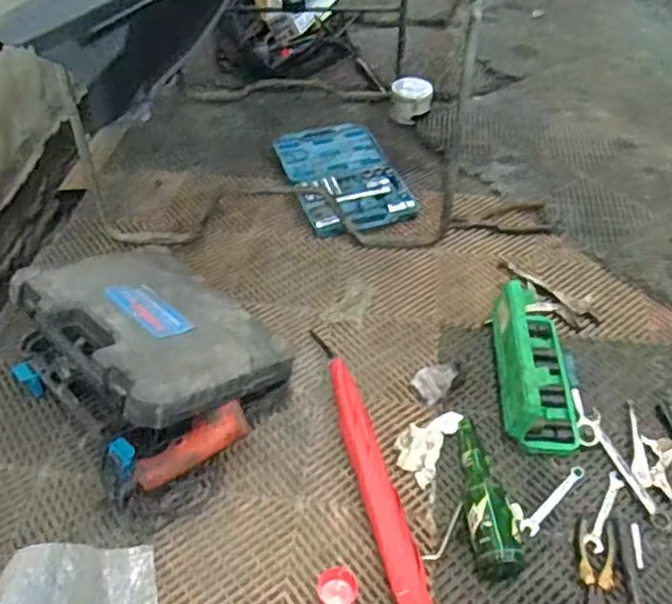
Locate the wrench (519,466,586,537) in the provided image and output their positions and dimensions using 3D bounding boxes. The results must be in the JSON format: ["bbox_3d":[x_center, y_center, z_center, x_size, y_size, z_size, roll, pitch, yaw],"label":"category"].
[{"bbox_3d":[0.331,0.301,1.030,0.153,0.007,0.025,-33,56,-28],"label":"wrench"}]

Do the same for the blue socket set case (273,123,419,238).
[{"bbox_3d":[0.021,-0.282,1.543,0.249,0.040,0.343,-13,49,-13],"label":"blue socket set case"}]

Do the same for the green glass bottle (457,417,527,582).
[{"bbox_3d":[0.225,0.278,1.008,0.076,0.056,0.251,1,47,-1],"label":"green glass bottle"}]

